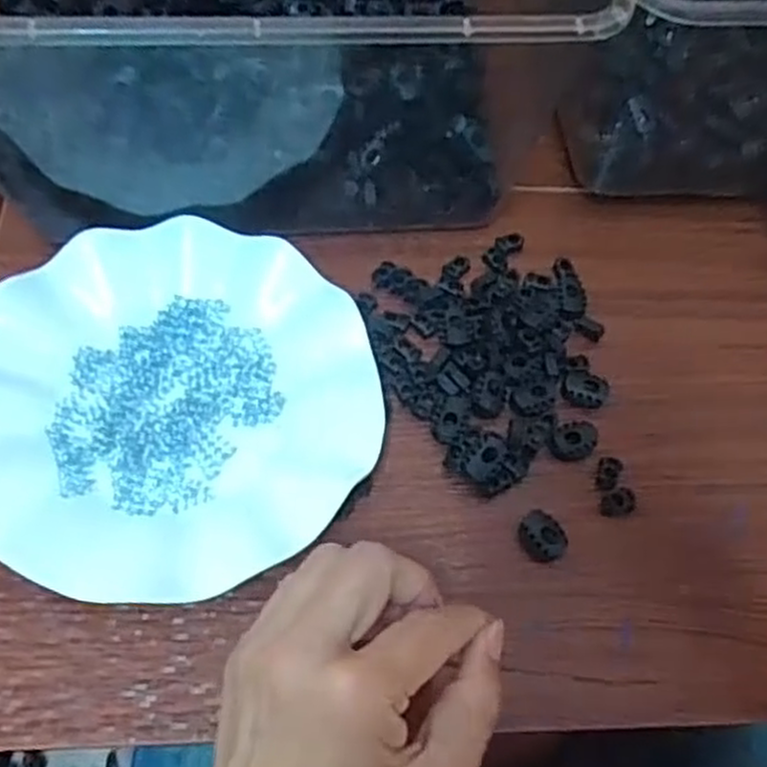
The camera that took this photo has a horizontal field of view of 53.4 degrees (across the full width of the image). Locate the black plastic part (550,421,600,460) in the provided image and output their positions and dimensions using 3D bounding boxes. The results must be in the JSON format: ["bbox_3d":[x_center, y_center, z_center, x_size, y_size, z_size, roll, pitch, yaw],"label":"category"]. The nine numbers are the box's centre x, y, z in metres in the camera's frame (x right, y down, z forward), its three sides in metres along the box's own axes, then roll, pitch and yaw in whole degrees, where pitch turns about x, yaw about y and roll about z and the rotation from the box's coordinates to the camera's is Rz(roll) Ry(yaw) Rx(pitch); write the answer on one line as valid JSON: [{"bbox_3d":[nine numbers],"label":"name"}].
[{"bbox_3d":[0.090,0.027,0.364,0.022,0.009,0.019,-36,72,-22],"label":"black plastic part"}]

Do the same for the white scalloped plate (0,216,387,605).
[{"bbox_3d":[-0.097,0.008,0.349,0.177,0.029,0.180,3,62,-5],"label":"white scalloped plate"}]

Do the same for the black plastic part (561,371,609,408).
[{"bbox_3d":[0.099,0.004,0.379,0.022,0.012,0.018,6,62,-3],"label":"black plastic part"}]

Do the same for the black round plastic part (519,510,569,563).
[{"bbox_3d":[0.071,0.069,0.342,0.020,0.011,0.022,3,62,-5],"label":"black round plastic part"}]

